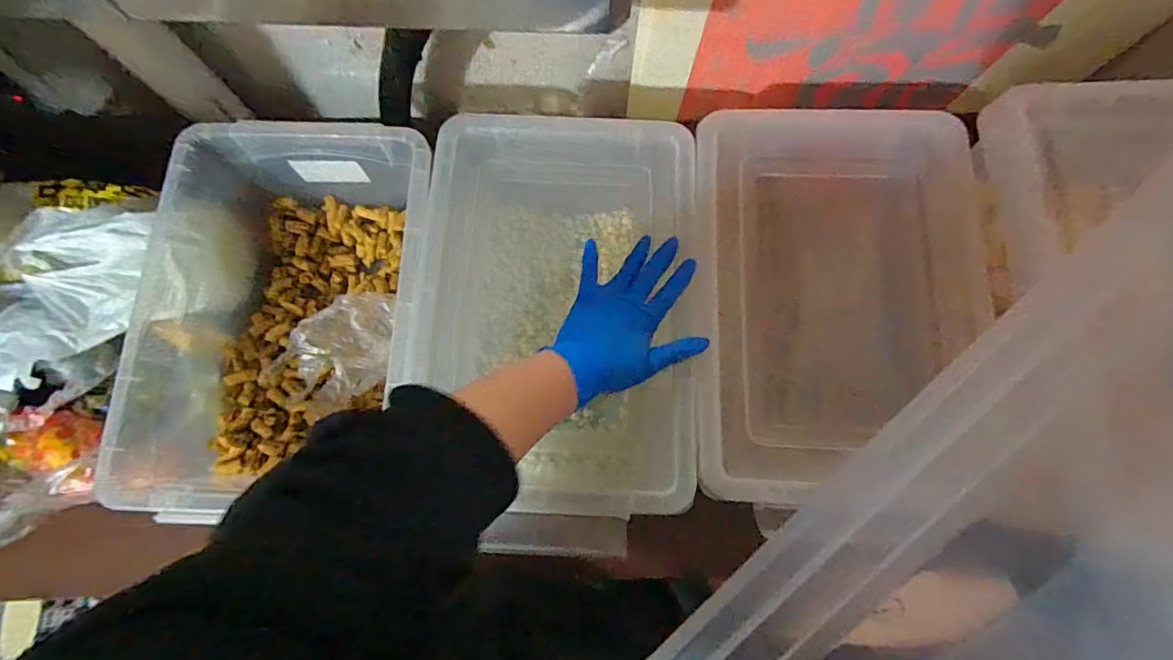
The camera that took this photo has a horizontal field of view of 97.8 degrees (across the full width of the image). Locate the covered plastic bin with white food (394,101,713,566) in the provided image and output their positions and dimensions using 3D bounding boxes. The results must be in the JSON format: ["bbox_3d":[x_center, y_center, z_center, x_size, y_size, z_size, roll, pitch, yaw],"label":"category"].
[{"bbox_3d":[-0.028,-0.016,0.575,0.280,0.184,0.406,4,73,2],"label":"covered plastic bin with white food"}]

